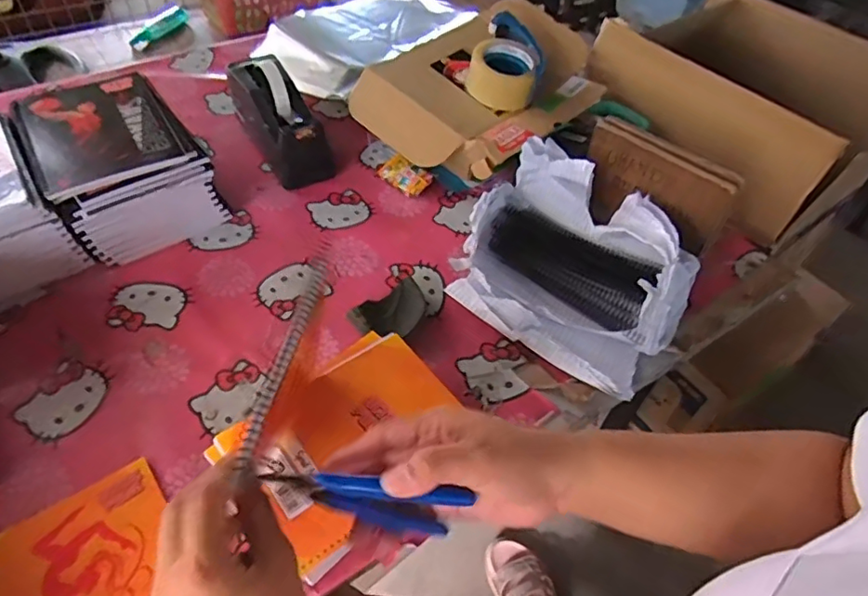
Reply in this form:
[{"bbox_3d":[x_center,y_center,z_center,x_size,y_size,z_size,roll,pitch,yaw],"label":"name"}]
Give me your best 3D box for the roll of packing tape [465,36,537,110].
[{"bbox_3d":[0.103,-0.335,0.855,0.100,0.056,0.092,14,50,6],"label":"roll of packing tape"}]

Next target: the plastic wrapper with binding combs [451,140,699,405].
[{"bbox_3d":[0.163,-0.043,0.680,0.256,0.099,0.227,33,55,20],"label":"plastic wrapper with binding combs"}]

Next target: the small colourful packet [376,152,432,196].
[{"bbox_3d":[-0.042,-0.177,0.823,0.077,0.015,0.045,38,92,26],"label":"small colourful packet"}]

